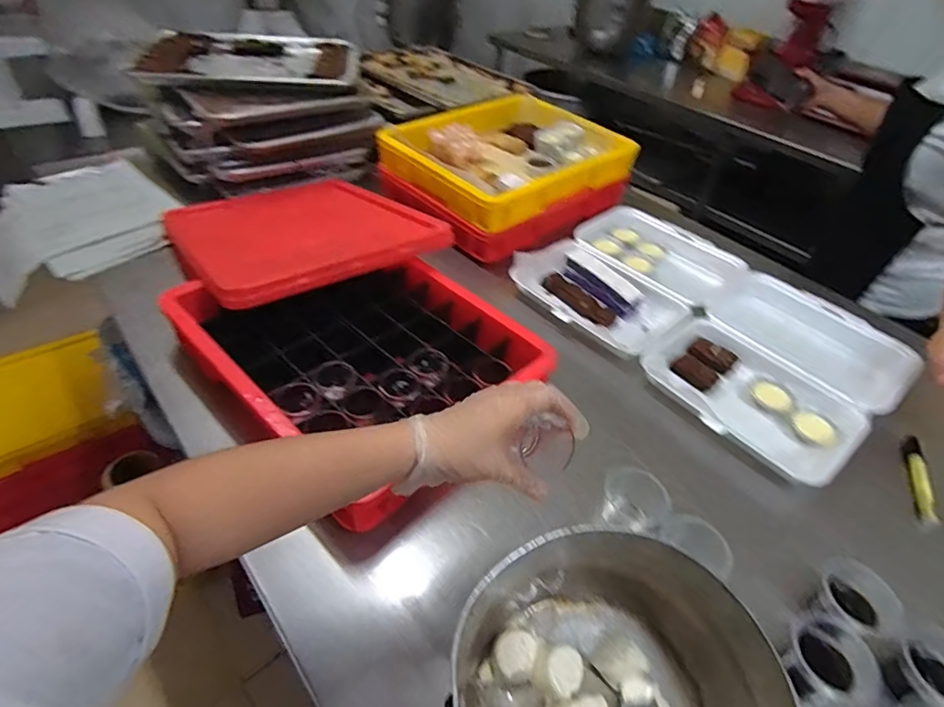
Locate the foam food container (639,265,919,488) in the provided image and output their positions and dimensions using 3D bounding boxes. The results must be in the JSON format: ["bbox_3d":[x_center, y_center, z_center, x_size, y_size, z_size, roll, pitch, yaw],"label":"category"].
[{"bbox_3d":[0.479,0.018,0.802,0.409,0.044,0.292,-26,53,-30],"label":"foam food container"}]

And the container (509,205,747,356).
[{"bbox_3d":[0.292,-0.149,0.951,0.407,0.048,0.285,-32,56,-33],"label":"container"}]

